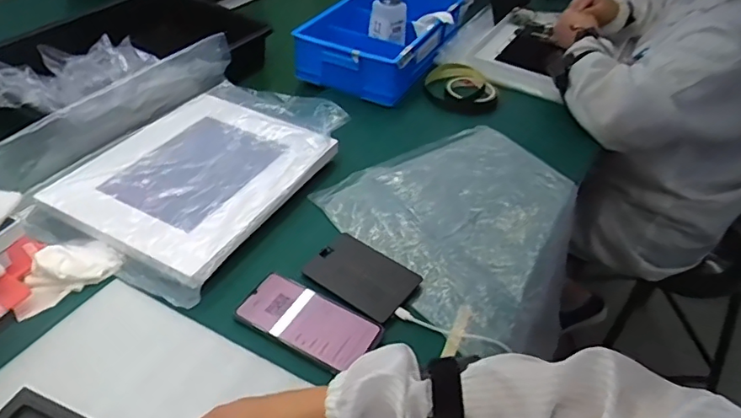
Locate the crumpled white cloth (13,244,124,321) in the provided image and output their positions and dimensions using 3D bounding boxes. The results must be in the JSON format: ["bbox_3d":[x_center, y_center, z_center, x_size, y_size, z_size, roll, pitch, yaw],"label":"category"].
[{"bbox_3d":[-0.335,0.067,0.589,0.107,0.028,0.063,-26,49,-31],"label":"crumpled white cloth"}]

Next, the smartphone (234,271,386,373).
[{"bbox_3d":[-0.065,0.115,0.570,0.144,0.005,0.072,22,43,19],"label":"smartphone"}]

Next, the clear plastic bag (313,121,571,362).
[{"bbox_3d":[0.144,0.020,0.719,0.329,0.047,0.331,-23,48,-29],"label":"clear plastic bag"}]

